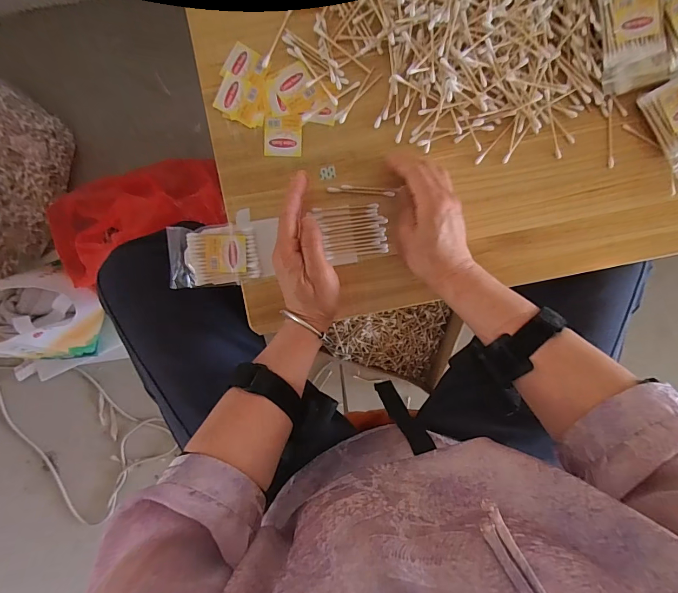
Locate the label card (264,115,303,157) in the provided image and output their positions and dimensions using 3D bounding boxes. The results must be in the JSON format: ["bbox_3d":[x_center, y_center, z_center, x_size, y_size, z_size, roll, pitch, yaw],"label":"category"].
[{"bbox_3d":[-0.060,-0.174,0.425,0.040,0.004,0.043,1,93,-2],"label":"label card"}]

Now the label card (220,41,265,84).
[{"bbox_3d":[-0.100,-0.245,0.417,0.039,0.004,0.038,30,92,-3],"label":"label card"}]

